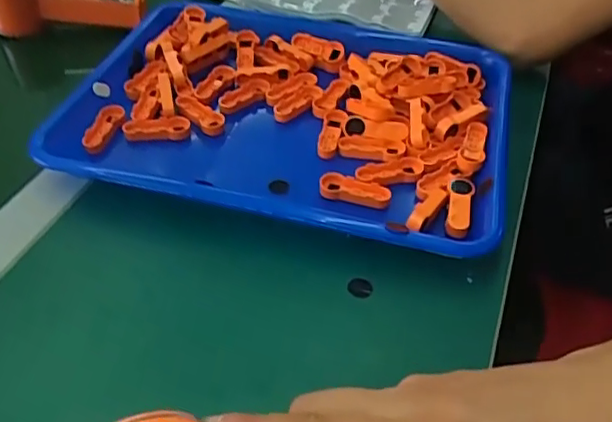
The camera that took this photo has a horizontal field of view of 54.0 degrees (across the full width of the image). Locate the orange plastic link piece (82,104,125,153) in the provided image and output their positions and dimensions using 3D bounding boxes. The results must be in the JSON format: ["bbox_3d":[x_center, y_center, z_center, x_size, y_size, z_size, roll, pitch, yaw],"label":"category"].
[{"bbox_3d":[-0.156,-0.066,0.464,0.019,0.013,0.050,8,45,2],"label":"orange plastic link piece"}]

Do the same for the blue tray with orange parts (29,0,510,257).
[{"bbox_3d":[-0.010,-0.079,0.475,0.330,0.039,0.245,13,46,7],"label":"blue tray with orange parts"}]

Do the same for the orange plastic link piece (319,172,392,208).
[{"bbox_3d":[0.035,-0.015,0.428,0.050,0.010,0.018,15,46,10],"label":"orange plastic link piece"}]

